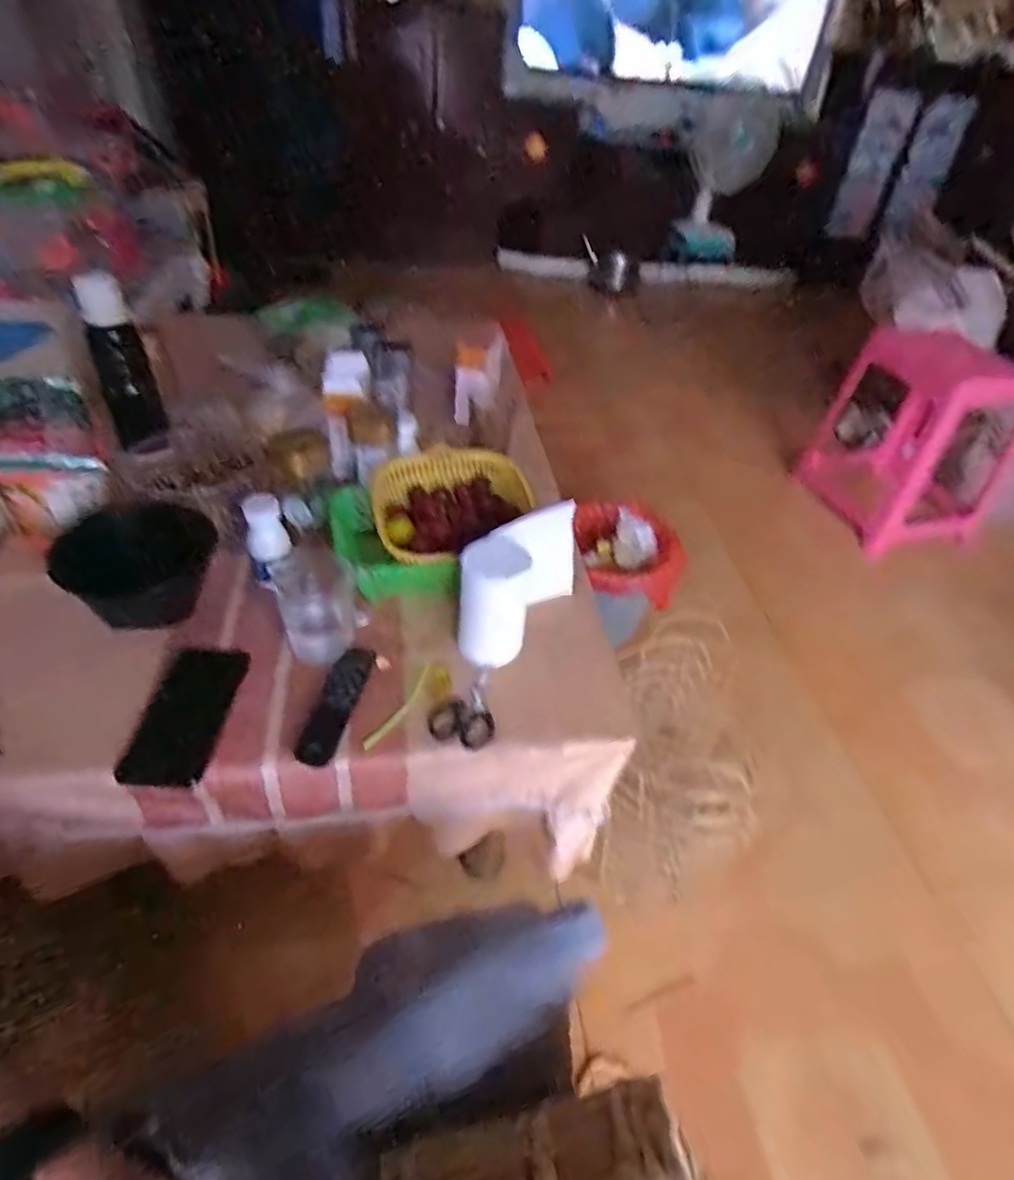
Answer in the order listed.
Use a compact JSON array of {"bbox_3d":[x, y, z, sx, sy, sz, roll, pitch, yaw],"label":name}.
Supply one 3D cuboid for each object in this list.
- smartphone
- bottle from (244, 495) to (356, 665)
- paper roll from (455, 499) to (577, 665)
[{"bbox_3d":[-0.316,0.117,0.656,0.082,0.015,0.158,5,42,-2],"label":"smartphone"},{"bbox_3d":[-0.235,-0.019,0.767,0.087,0.084,0.212,-20,61,-27],"label":"bottle"},{"bbox_3d":[0.015,-0.013,0.766,0.068,0.126,0.184,28,46,22],"label":"paper roll"}]

